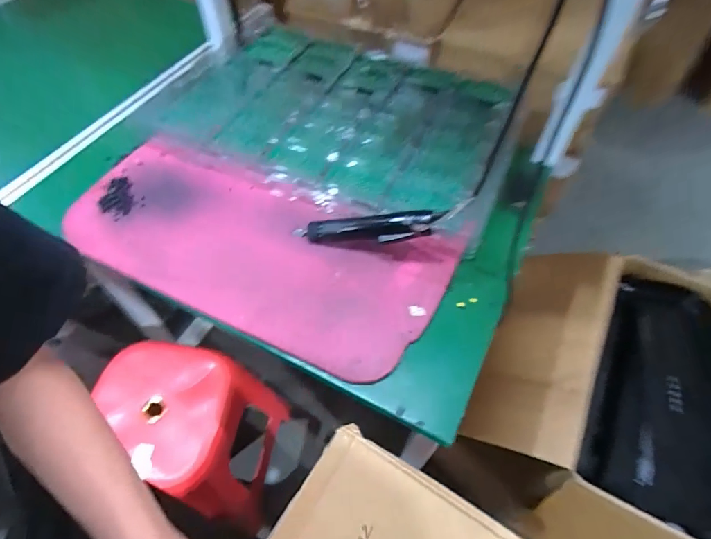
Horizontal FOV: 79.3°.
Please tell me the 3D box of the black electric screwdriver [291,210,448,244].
[{"bbox_3d":[0.017,-0.062,0.653,0.240,0.035,0.038,-3,52,27],"label":"black electric screwdriver"}]

